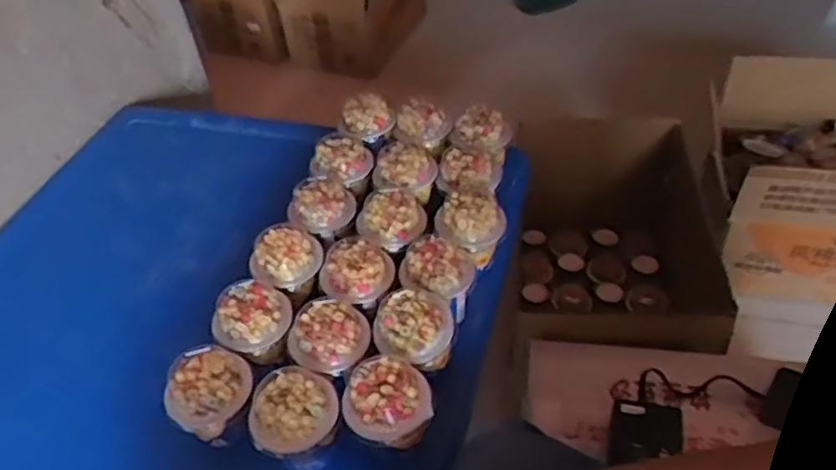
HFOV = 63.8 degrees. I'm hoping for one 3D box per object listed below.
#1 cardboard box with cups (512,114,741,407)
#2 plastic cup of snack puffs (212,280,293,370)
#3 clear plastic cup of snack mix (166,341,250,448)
[{"bbox_3d":[0.325,0.059,1.062,0.320,0.275,0.425,2,45,9],"label":"cardboard box with cups"},{"bbox_3d":[-0.143,0.090,0.605,0.065,0.078,0.063,-3,44,3],"label":"plastic cup of snack puffs"},{"bbox_3d":[-0.165,0.140,0.553,0.065,0.076,0.062,-3,44,3],"label":"clear plastic cup of snack mix"}]

